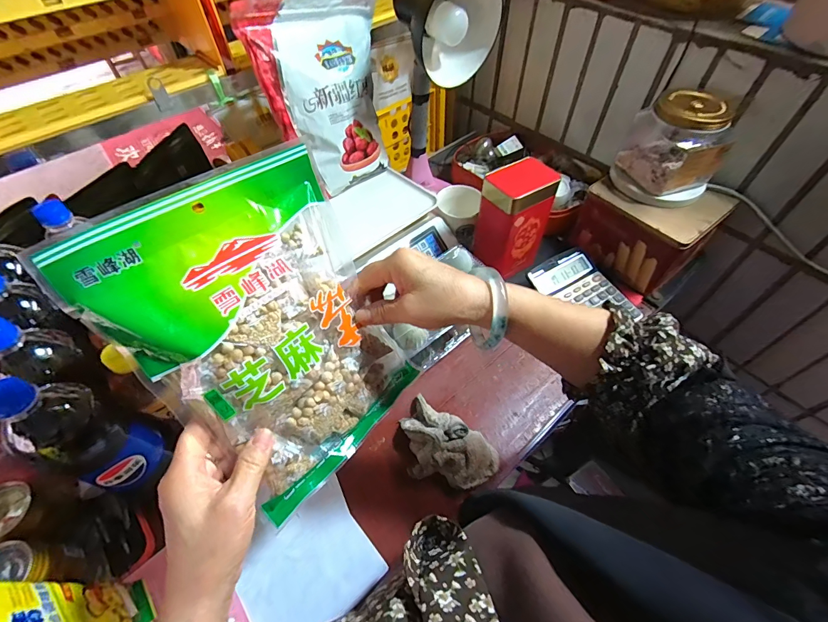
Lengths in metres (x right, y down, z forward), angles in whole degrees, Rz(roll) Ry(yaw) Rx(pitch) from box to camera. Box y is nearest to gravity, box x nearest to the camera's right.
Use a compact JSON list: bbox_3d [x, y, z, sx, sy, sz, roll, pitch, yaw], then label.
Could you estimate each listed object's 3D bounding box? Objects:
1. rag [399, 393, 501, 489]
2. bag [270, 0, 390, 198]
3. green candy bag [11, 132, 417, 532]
[{"bbox_3d":[0.037,0.171,0.479,0.132,0.045,0.088,28,56,20],"label":"rag"},{"bbox_3d":[-0.116,-0.321,0.578,0.157,0.256,0.043,-28,34,-32],"label":"bag"},{"bbox_3d":[-0.097,0.018,0.290,0.172,0.241,0.025,-40,25,-30],"label":"green candy bag"}]

